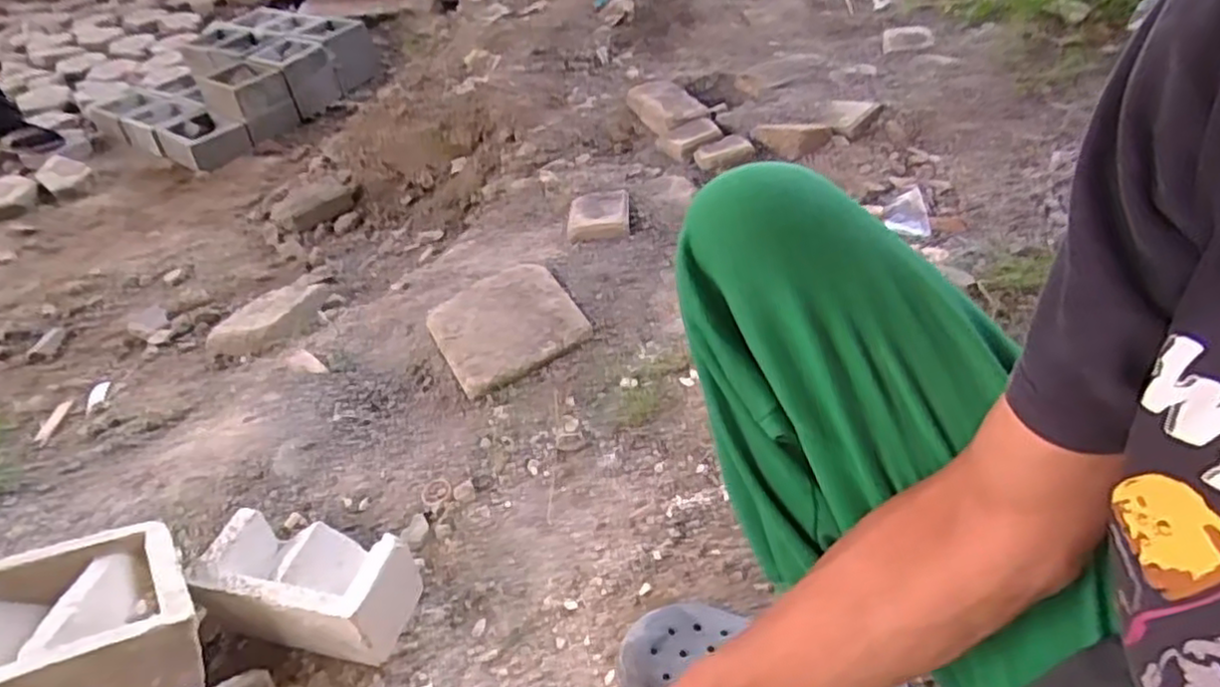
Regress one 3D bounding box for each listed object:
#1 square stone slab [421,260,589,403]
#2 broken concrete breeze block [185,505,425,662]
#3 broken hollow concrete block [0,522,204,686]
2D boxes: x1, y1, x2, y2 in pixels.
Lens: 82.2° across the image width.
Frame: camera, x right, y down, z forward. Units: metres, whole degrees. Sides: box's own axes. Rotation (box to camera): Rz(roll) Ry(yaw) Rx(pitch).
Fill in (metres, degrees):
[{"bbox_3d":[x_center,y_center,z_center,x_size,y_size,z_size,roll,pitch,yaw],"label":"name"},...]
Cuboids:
[{"bbox_3d":[-0.157,-0.038,1.034,0.201,0.037,0.205,-25,45,-19],"label":"square stone slab"},{"bbox_3d":[-0.319,0.257,0.752,0.208,0.097,0.108,6,44,15],"label":"broken concrete breeze block"},{"bbox_3d":[-0.523,0.285,0.669,0.201,0.115,0.197,-11,23,-39],"label":"broken hollow concrete block"}]

